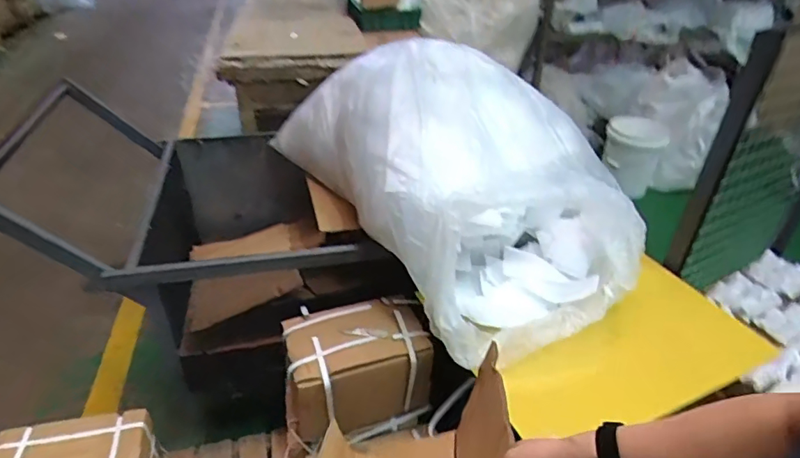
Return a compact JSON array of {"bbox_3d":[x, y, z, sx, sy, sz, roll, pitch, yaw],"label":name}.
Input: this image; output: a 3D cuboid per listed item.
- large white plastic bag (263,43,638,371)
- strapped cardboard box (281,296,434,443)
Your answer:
[{"bbox_3d":[0.141,-0.192,1.280,0.587,0.461,0.978,-16,38,-24],"label":"large white plastic bag"},{"bbox_3d":[-0.103,0.326,1.186,0.325,0.211,0.228,-5,35,-11],"label":"strapped cardboard box"}]

